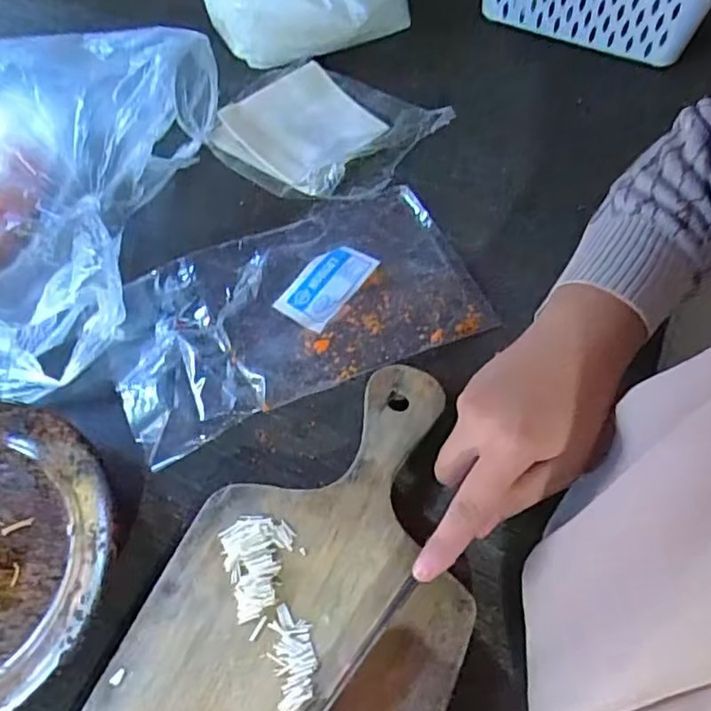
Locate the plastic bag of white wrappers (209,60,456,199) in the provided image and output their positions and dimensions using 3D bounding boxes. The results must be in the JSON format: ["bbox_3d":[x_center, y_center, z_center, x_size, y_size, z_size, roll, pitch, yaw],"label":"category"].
[{"bbox_3d":[-0.029,-0.188,0.503,0.162,0.021,0.143,27,64,15],"label":"plastic bag of white wrappers"}]

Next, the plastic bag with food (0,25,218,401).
[{"bbox_3d":[-0.265,-0.127,0.423,0.256,0.101,0.272,9,61,6],"label":"plastic bag with food"}]

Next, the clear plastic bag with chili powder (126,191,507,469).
[{"bbox_3d":[-0.041,-0.034,0.418,0.240,0.015,0.131,-23,63,-12],"label":"clear plastic bag with chili powder"}]

